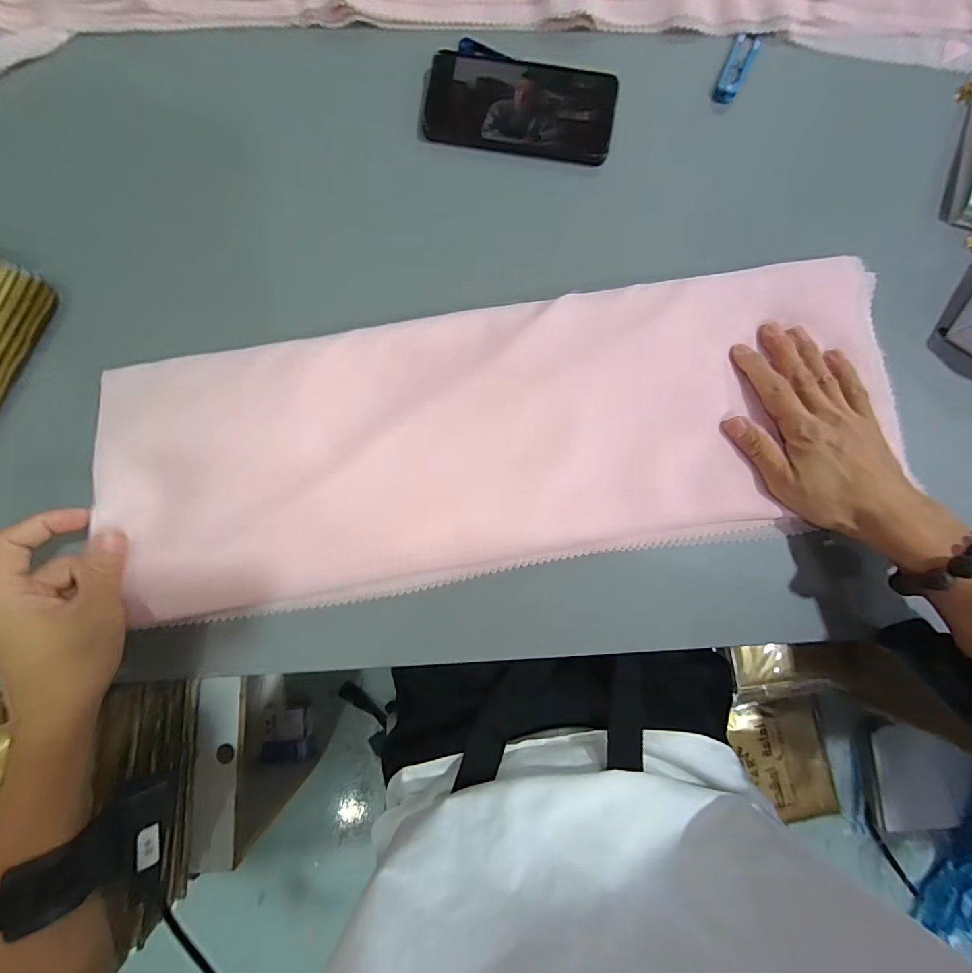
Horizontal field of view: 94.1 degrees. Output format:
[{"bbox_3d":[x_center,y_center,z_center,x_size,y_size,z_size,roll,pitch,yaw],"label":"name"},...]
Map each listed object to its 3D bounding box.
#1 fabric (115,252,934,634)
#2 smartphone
[{"bbox_3d":[0.029,-0.042,0.361,0.604,0.032,0.205,-12,85,-4],"label":"fabric"},{"bbox_3d":[0.030,-0.335,0.398,0.162,0.013,0.081,10,84,1],"label":"smartphone"}]

